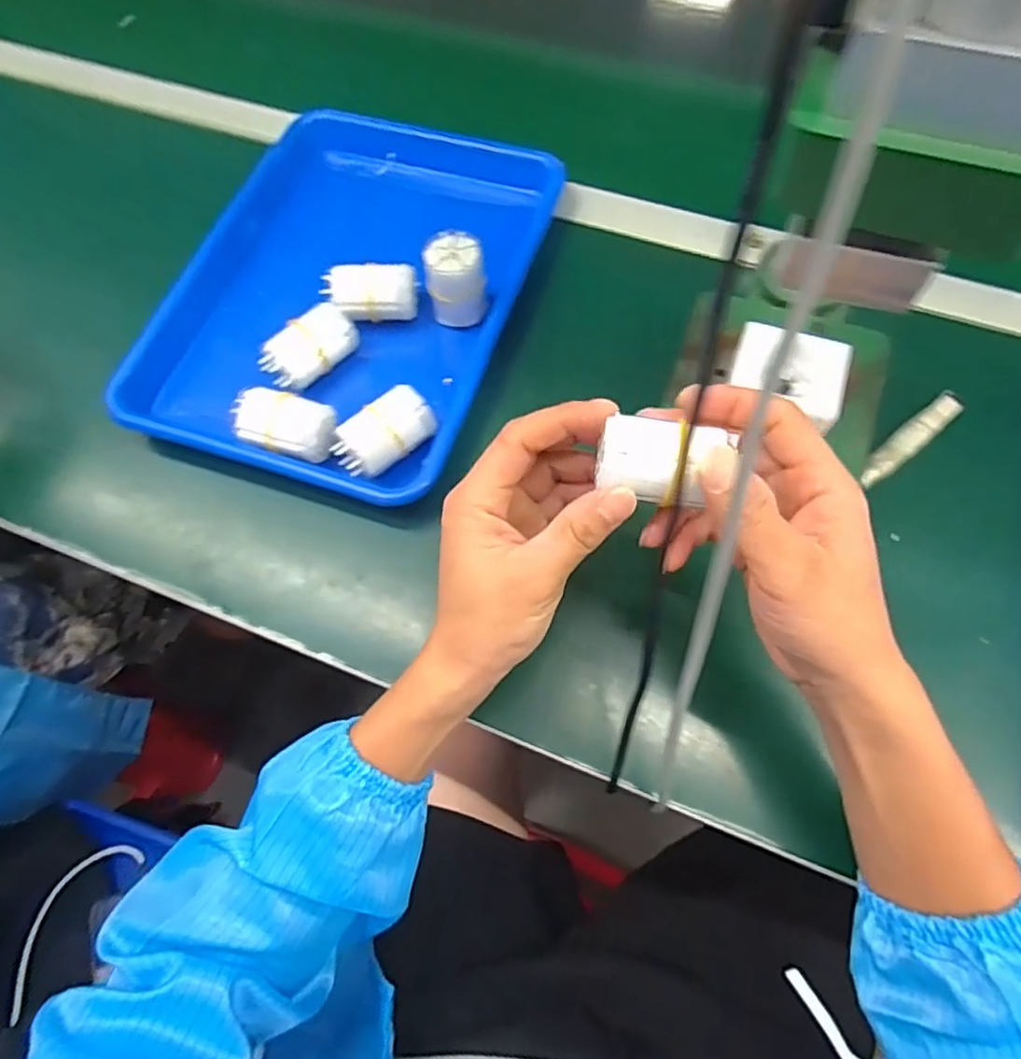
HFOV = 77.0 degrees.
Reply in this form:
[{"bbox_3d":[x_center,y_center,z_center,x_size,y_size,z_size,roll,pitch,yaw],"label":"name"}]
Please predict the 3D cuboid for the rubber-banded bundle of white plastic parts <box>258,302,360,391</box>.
[{"bbox_3d":[-0.141,-0.129,0.451,0.068,0.031,0.027,-40,71,-15],"label":"rubber-banded bundle of white plastic parts"}]

